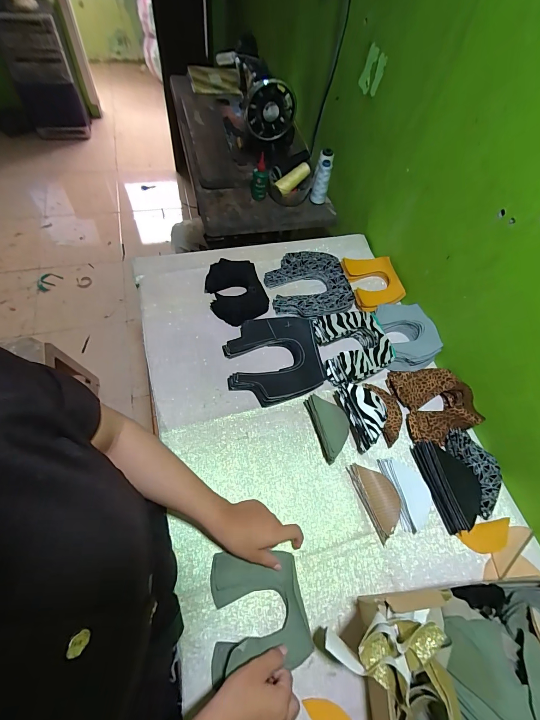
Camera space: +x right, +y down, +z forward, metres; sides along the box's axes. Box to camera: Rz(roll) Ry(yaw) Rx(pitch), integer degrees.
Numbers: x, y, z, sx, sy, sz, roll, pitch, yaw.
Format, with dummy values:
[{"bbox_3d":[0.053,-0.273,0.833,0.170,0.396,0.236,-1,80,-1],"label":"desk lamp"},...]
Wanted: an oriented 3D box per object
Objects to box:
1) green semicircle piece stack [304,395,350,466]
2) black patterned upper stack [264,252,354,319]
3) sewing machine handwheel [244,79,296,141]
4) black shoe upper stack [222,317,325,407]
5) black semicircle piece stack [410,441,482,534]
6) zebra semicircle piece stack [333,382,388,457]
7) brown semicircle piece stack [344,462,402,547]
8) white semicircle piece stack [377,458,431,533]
[{"bbox_3d":[0.109,0.120,0.590,0.056,0.045,0.125,-12,64,-13],"label":"green semicircle piece stack"},{"bbox_3d":[0.092,-0.176,0.762,0.194,0.029,0.189,0,61,-7],"label":"black patterned upper stack"},{"bbox_3d":[0.004,-0.650,0.843,0.133,0.133,0.049,-9,67,-7],"label":"sewing machine handwheel"},{"bbox_3d":[0.007,-0.006,0.649,0.191,0.029,0.189,-3,62,-9],"label":"black shoe upper stack"},{"bbox_3d":[0.323,0.212,0.559,0.089,0.034,0.144,-10,63,-12],"label":"black semicircle piece stack"},{"bbox_3d":[0.175,0.099,0.592,0.060,0.061,0.124,-14,64,-14],"label":"zebra semicircle piece stack"},{"bbox_3d":[0.189,0.236,0.552,0.061,0.017,0.122,-16,65,-15],"label":"brown semicircle piece stack"},{"bbox_3d":[0.244,0.229,0.559,0.066,0.018,0.118,-11,63,-13],"label":"white semicircle piece stack"}]

